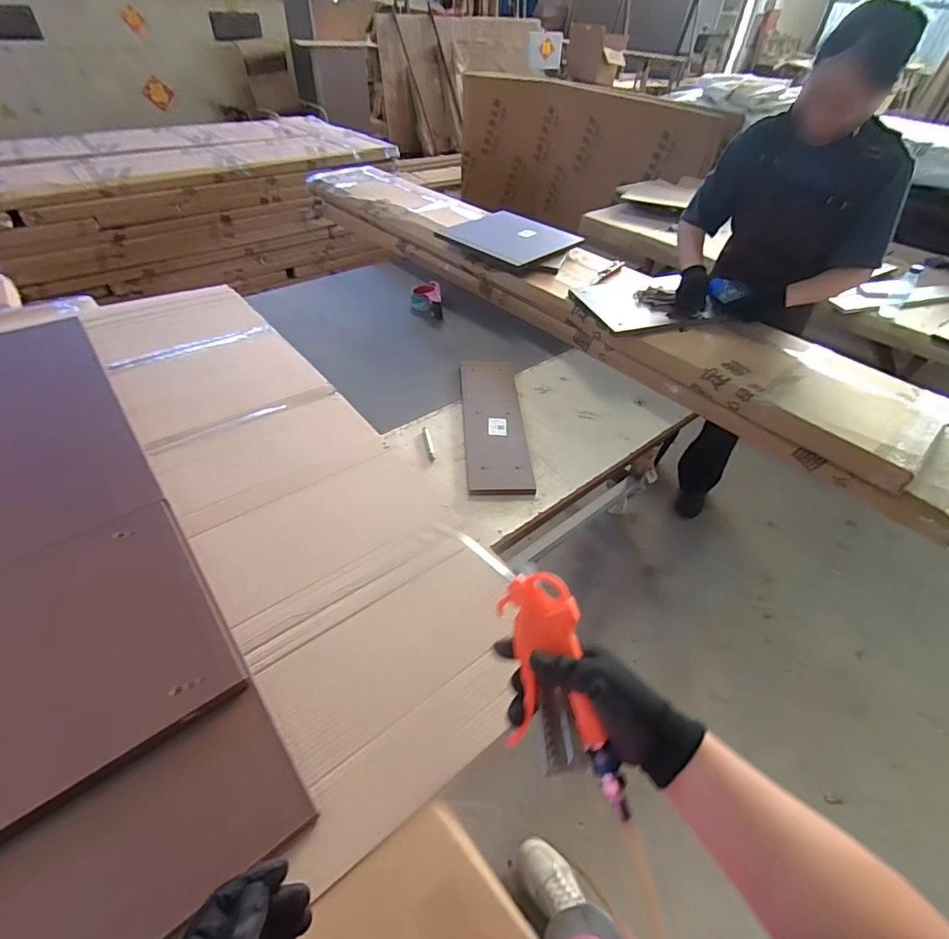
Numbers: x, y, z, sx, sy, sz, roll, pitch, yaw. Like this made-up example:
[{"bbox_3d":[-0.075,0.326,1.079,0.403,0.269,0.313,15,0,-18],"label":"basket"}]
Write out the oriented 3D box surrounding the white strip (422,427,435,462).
[{"bbox_3d":[-0.103,-0.060,1.075,0.015,0.005,0.112,-8,46,-11],"label":"white strip"}]

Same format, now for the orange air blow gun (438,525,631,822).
[{"bbox_3d":[0.067,0.167,0.406,0.076,0.032,0.224,-27,69,8],"label":"orange air blow gun"}]

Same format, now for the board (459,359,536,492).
[{"bbox_3d":[0.046,-0.117,1.139,0.141,0.015,0.438,-3,50,-2],"label":"board"}]

